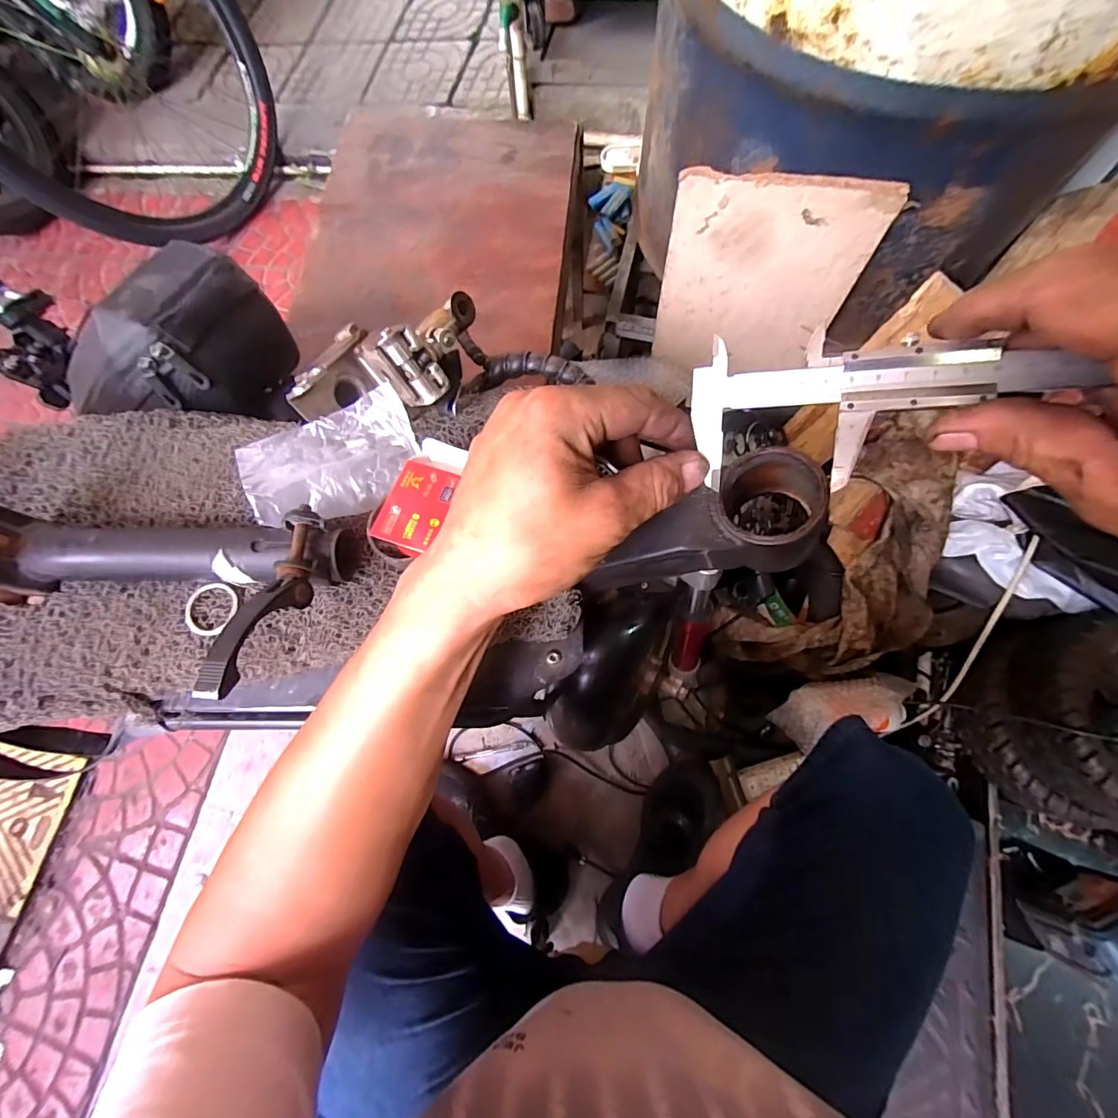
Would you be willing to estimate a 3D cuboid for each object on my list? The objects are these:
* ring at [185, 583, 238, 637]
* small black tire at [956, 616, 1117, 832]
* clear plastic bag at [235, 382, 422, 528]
[{"bbox_3d":[-0.232,0.034,0.323,0.031,0.006,0.035,4,83,-10],"label":"ring"},{"bbox_3d":[0.687,0.210,0.599,0.235,0.159,0.234,15,75,6],"label":"small black tire"},{"bbox_3d":[-0.151,-0.067,0.327,0.107,0.035,0.069,-23,75,-5],"label":"clear plastic bag"}]

